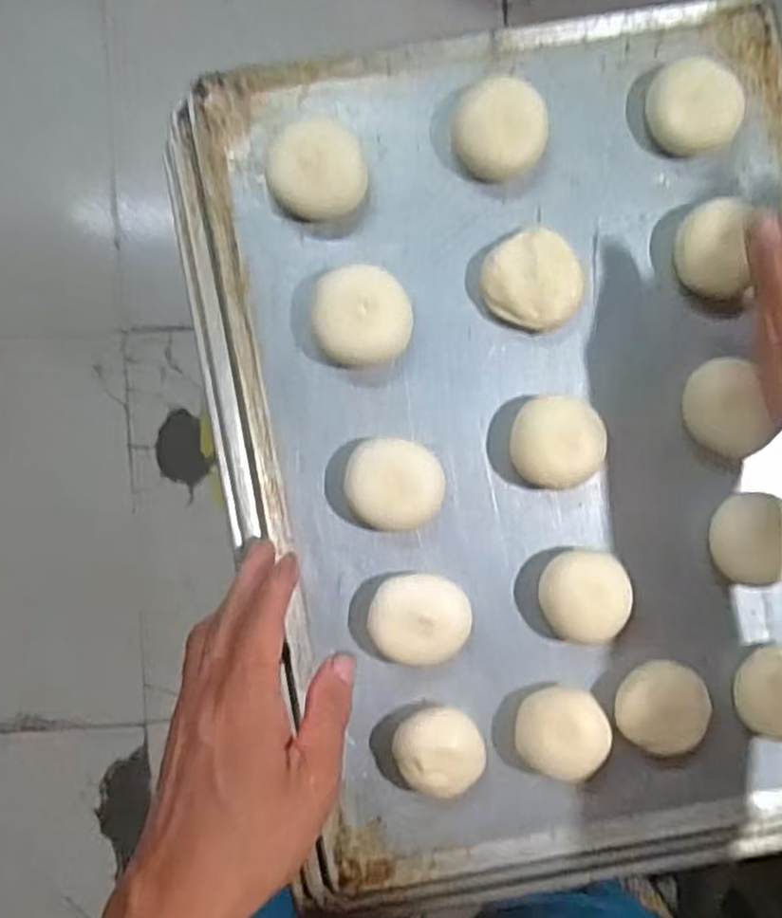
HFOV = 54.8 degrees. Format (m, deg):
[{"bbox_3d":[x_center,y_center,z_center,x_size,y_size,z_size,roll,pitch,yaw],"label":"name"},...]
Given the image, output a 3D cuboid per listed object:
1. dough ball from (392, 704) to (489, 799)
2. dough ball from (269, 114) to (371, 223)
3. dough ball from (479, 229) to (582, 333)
[{"bbox_3d":[0.029,0.159,0.410,0.043,0.022,0.046,0,93,-2],"label":"dough ball"},{"bbox_3d":[-0.039,-0.152,0.399,0.050,0.023,0.046,0,93,-2],"label":"dough ball"},{"bbox_3d":[0.079,-0.097,0.411,0.056,0.016,0.050,23,91,-3],"label":"dough ball"}]

